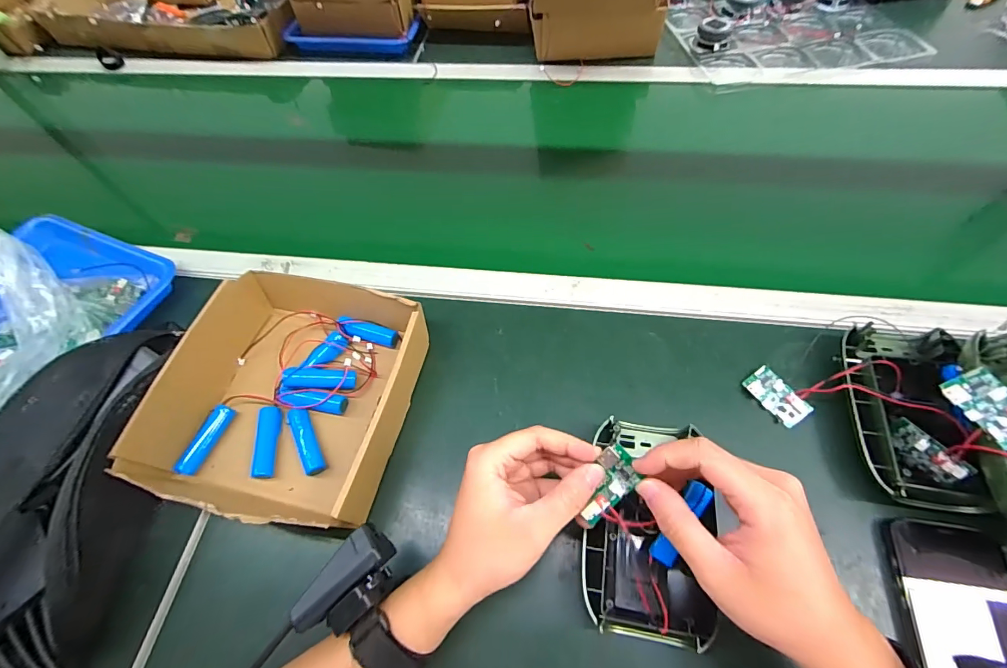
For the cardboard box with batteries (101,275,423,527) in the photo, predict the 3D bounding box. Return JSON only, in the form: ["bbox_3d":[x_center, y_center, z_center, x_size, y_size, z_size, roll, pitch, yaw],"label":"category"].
[{"bbox_3d":[-0.201,0.052,0.404,0.215,0.066,0.219,12,62,10],"label":"cardboard box with batteries"}]

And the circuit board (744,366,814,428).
[{"bbox_3d":[0.259,0.059,0.400,0.030,0.007,0.055,-31,63,-14],"label":"circuit board"}]

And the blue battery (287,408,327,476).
[{"bbox_3d":[-0.188,0.102,0.403,0.017,0.017,0.064,-26,62,-11],"label":"blue battery"}]

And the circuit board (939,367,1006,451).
[{"bbox_3d":[0.359,0.054,0.310,0.030,0.007,0.055,-39,43,29],"label":"circuit board"}]

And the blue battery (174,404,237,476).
[{"bbox_3d":[-0.288,0.101,0.408,0.015,0.019,0.067,14,62,11],"label":"blue battery"}]

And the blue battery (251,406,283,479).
[{"bbox_3d":[-0.226,0.103,0.407,0.018,0.017,0.070,-11,61,-3],"label":"blue battery"}]

